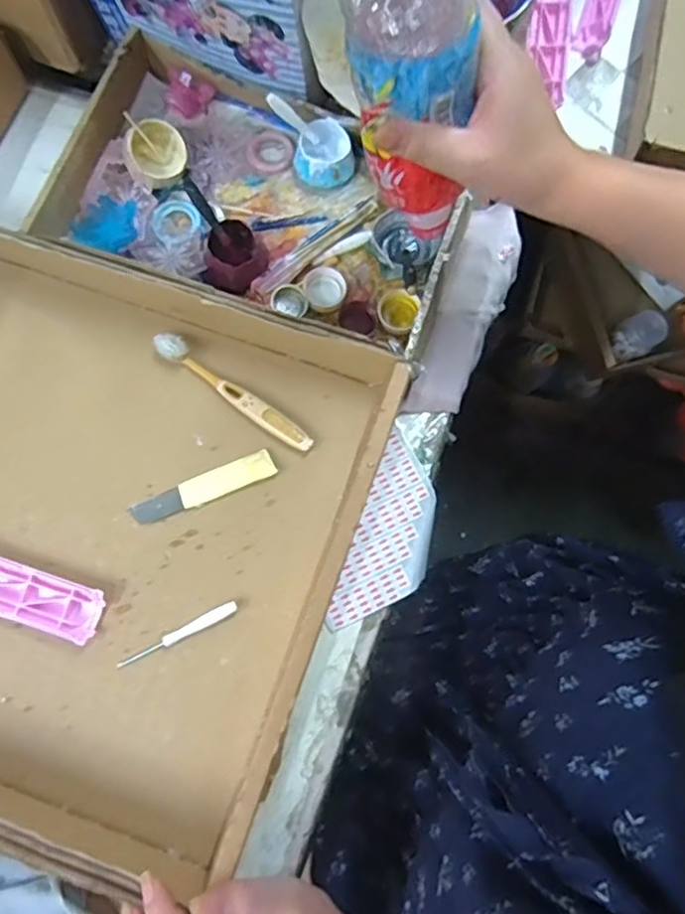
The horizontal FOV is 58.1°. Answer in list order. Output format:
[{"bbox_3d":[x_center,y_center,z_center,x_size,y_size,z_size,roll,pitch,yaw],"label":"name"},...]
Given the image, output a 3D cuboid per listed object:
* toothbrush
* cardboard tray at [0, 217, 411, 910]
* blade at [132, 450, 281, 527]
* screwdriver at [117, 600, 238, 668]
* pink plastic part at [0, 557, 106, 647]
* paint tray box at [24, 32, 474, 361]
[{"bbox_3d":[-0.080,-0.047,0.446,0.137,0.013,0.017,35,78,8],"label":"toothbrush"},{"bbox_3d":[-0.185,0.039,0.407,0.365,0.054,0.358,18,76,5],"label":"cardboard tray"},{"bbox_3d":[-0.096,0.022,0.426,0.101,0.008,0.019,-22,77,-5],"label":"blade"},{"bbox_3d":[-0.107,0.117,0.401,0.083,0.007,0.009,-28,77,-7],"label":"screwdriver"},{"bbox_3d":[-0.214,0.091,0.411,0.111,0.014,0.034,18,76,5],"label":"pink plastic part"},{"bbox_3d":[-0.057,-0.188,0.462,0.288,0.049,0.185,20,77,5],"label":"paint tray box"}]

